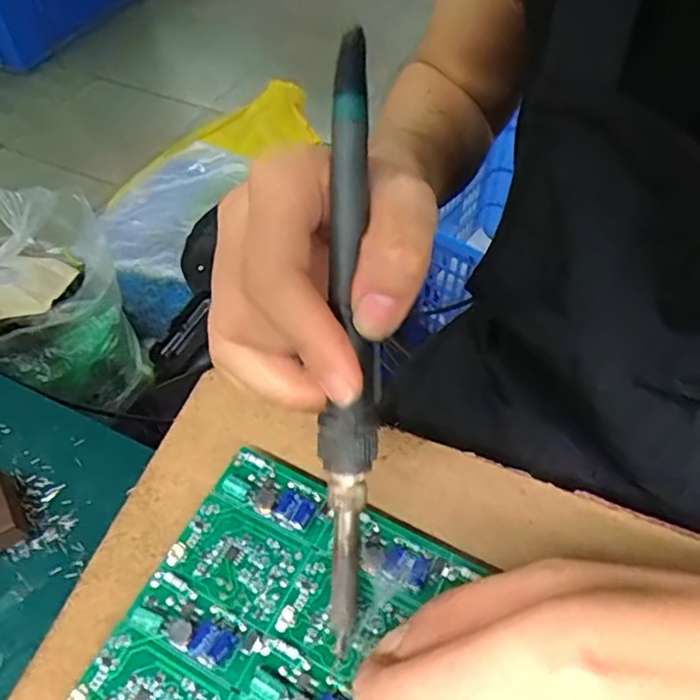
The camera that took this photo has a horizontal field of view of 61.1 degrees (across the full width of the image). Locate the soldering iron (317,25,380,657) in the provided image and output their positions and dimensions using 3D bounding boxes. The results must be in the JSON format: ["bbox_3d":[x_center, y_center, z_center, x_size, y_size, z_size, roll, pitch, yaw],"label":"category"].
[{"bbox_3d":[0.000,-0.007,0.190,0.017,0.016,0.196,0,88,-1],"label":"soldering iron"}]

